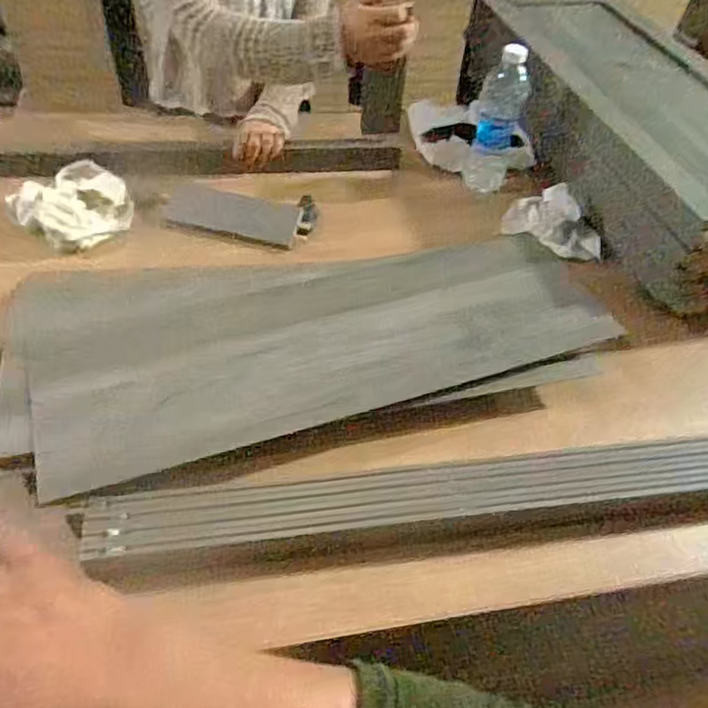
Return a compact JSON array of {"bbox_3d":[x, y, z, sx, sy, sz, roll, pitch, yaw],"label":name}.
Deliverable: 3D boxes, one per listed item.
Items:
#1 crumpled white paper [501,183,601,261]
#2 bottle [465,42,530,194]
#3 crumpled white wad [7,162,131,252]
[{"bbox_3d":[0.309,-0.204,0.915,0.152,0.059,0.091,23,49,16],"label":"crumpled white paper"},{"bbox_3d":[0.229,-0.373,0.955,0.074,0.209,0.067,12,47,6],"label":"bottle"},{"bbox_3d":[-0.412,-0.221,0.886,0.171,0.044,0.151,35,54,25],"label":"crumpled white wad"}]

